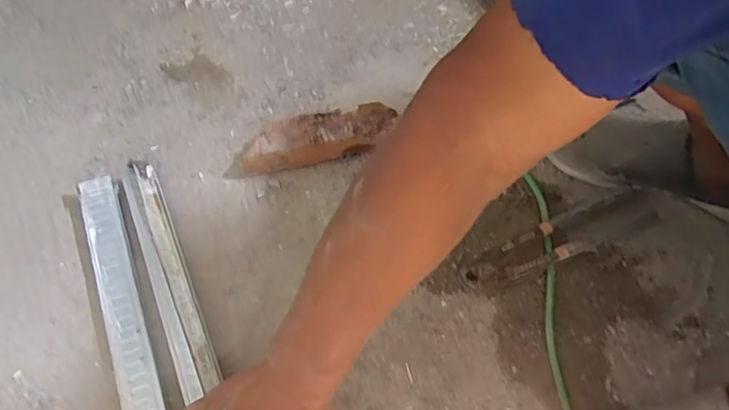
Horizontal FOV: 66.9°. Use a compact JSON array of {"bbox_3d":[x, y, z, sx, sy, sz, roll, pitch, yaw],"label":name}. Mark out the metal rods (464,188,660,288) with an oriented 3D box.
[{"bbox_3d":[0.207,0.034,0.582,0.224,0.027,0.046,-18,59,-12],"label":"metal rods"}]

